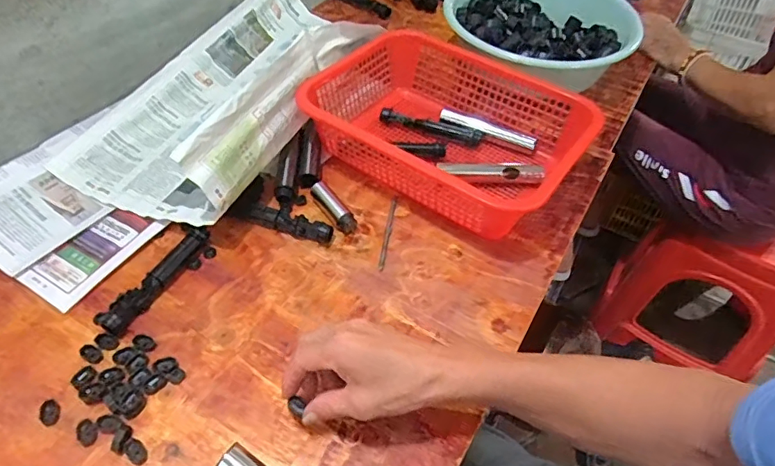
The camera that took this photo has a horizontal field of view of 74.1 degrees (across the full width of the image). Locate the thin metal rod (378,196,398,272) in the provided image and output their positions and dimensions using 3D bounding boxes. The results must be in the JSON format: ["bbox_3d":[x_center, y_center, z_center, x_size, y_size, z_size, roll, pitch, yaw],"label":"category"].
[{"bbox_3d":[0.001,-0.002,0.617,0.008,0.009,0.118,10,48,3],"label":"thin metal rod"}]

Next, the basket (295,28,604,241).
[{"bbox_3d":[0.067,-0.139,0.679,0.319,0.110,0.242,29,53,20],"label":"basket"}]

